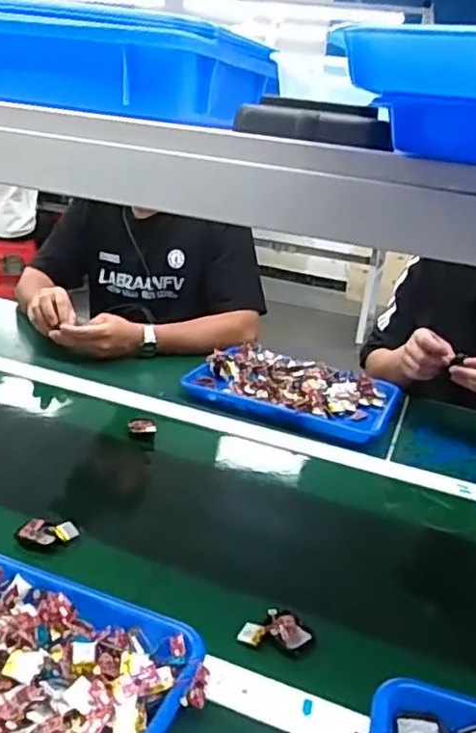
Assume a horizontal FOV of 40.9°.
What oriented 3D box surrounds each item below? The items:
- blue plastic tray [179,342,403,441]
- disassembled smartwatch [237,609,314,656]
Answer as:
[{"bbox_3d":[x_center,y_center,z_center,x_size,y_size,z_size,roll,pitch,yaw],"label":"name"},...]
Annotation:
[{"bbox_3d":[0.084,0.030,0.992,0.313,0.045,0.171,15,22,20],"label":"blue plastic tray"},{"bbox_3d":[0.033,0.229,0.548,0.054,0.013,0.043,-8,26,-35],"label":"disassembled smartwatch"}]

